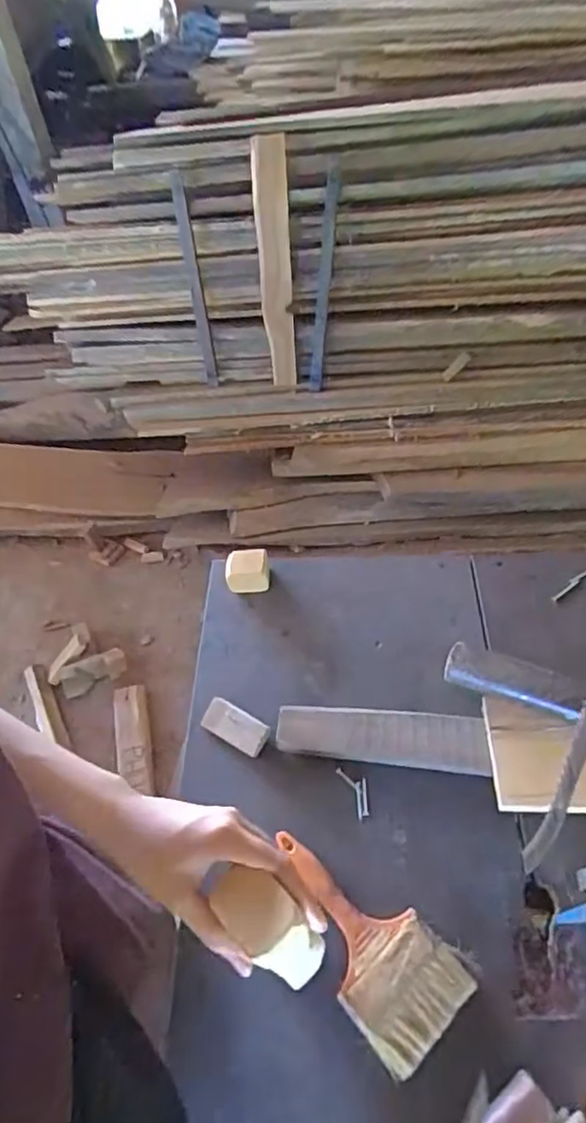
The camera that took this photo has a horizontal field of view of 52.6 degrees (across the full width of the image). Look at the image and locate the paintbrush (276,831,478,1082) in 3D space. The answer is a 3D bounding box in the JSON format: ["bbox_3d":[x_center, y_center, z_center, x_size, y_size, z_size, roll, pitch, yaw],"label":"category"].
[{"bbox_3d":[0.052,0.310,0.502,0.088,0.013,0.185,-38,58,-20],"label":"paintbrush"}]

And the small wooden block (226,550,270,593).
[{"bbox_3d":[-0.054,0.011,0.706,0.051,0.044,0.029,-8,53,1],"label":"small wooden block"}]

